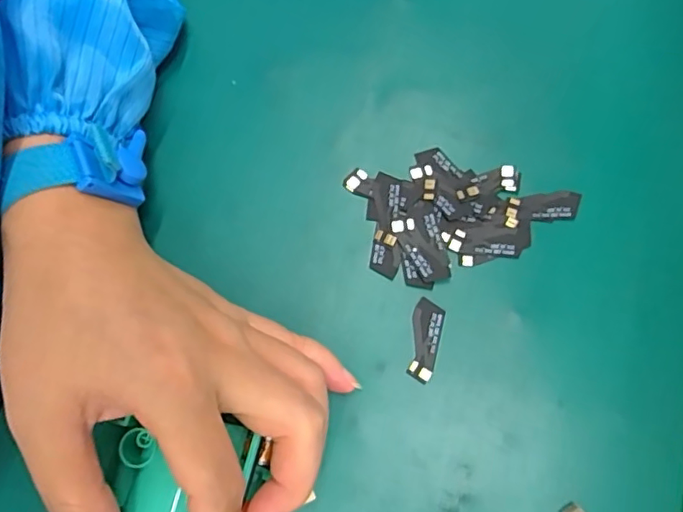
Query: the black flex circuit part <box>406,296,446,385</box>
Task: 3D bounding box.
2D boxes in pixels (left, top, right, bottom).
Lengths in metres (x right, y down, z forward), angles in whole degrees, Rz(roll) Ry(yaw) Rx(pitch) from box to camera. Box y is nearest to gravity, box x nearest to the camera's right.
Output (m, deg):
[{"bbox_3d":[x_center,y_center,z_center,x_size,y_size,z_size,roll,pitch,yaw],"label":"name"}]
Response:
[{"bbox_3d":[0.038,0.039,0.253,0.014,0.004,0.037,13,75,5],"label":"black flex circuit part"}]

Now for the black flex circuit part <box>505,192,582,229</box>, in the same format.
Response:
[{"bbox_3d":[0.098,-0.023,0.267,0.038,0.004,0.014,-9,74,-1],"label":"black flex circuit part"}]

